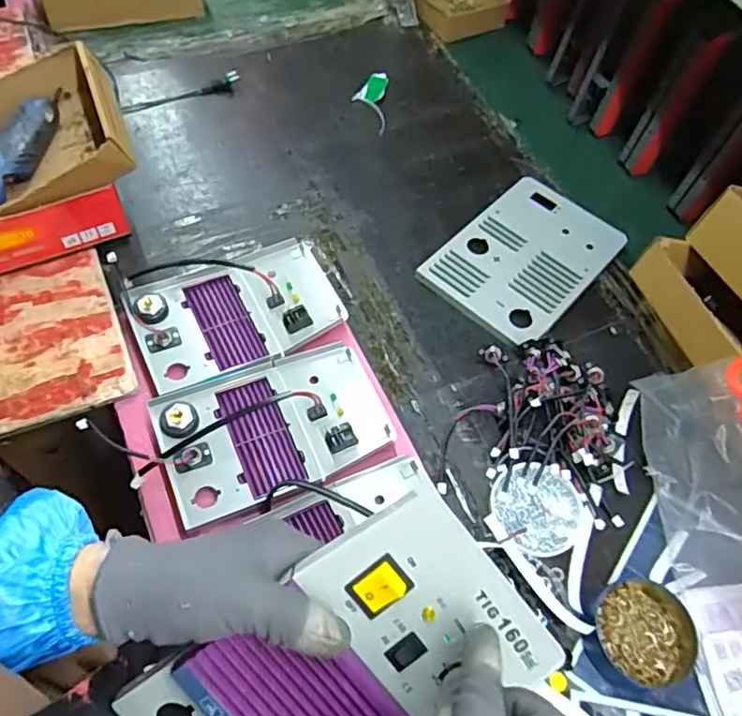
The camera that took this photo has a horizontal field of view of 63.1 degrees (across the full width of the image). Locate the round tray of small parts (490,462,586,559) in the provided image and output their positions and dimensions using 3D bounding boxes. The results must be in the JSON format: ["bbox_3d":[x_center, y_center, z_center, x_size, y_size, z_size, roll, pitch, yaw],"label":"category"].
[{"bbox_3d":[0.178,0.161,0.644,0.091,0.012,0.094,2,59,-4],"label":"round tray of small parts"}]

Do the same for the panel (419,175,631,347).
[{"bbox_3d":[0.212,-0.140,0.827,0.175,0.017,0.269,38,63,17],"label":"panel"}]

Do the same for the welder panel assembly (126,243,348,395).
[{"bbox_3d":[-0.161,-0.055,0.727,0.234,0.048,0.171,-19,63,-15],"label":"welder panel assembly"}]

